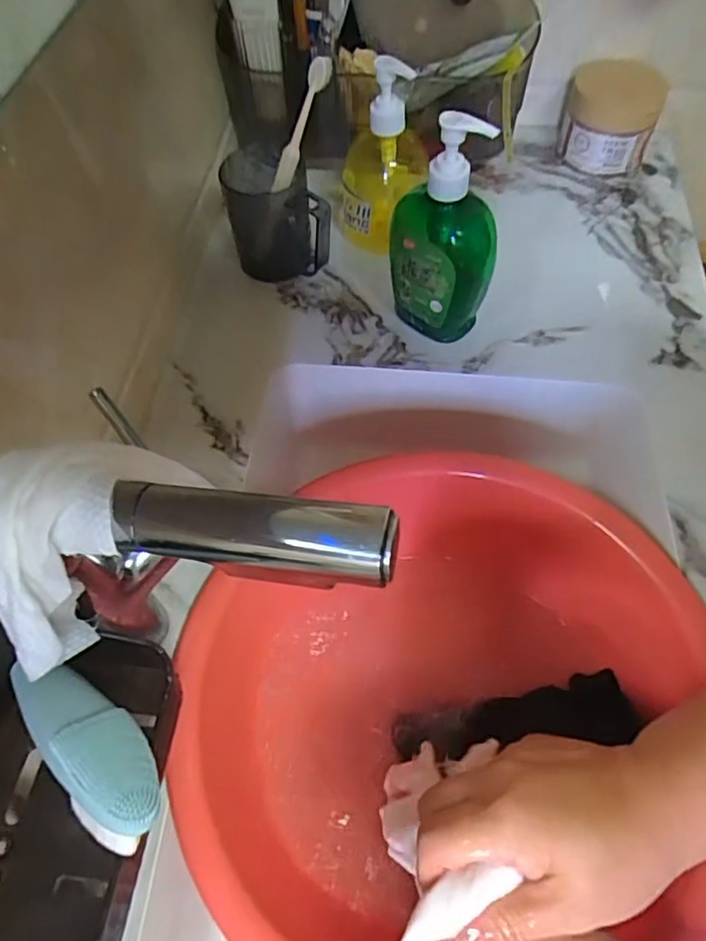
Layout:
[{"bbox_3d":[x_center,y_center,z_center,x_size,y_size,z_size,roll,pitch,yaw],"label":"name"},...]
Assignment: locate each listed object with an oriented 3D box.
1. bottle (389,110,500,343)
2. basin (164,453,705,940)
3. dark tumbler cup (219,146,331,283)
[{"bbox_3d":[0.074,-0.190,0.501,0.063,0.184,0.074,-38,65,-19],"label":"bottle"},{"bbox_3d":[0.052,0.172,0.450,0.330,0.135,0.350,-1,58,1],"label":"basin"},{"bbox_3d":[-0.077,-0.242,0.593,0.083,0.089,0.098,-19,60,-10],"label":"dark tumbler cup"}]

